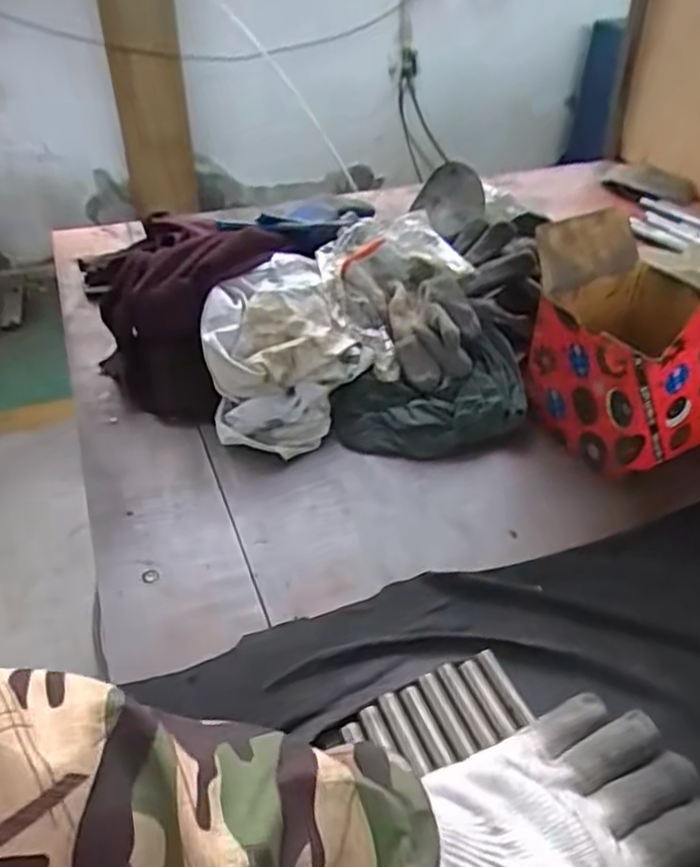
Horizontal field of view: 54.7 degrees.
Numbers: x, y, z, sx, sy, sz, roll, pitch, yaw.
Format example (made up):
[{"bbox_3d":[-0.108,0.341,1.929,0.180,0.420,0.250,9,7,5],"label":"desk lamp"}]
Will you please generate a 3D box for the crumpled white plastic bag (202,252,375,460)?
[{"bbox_3d":[-0.065,-0.086,0.648,0.149,0.061,0.225,-3,56,-17],"label":"crumpled white plastic bag"}]

